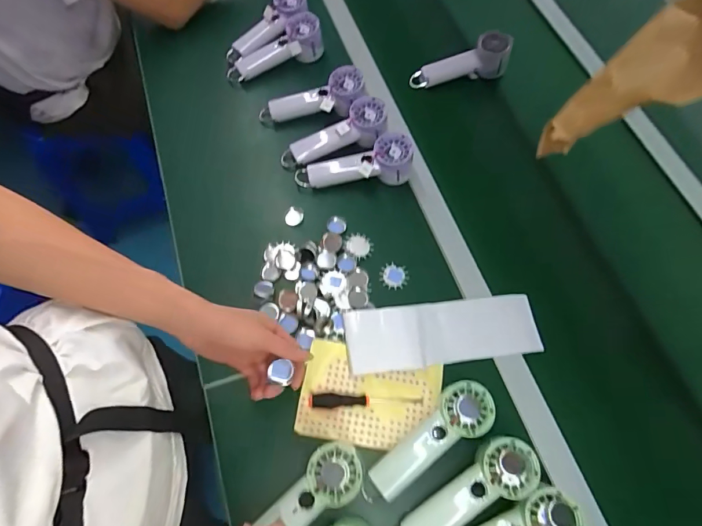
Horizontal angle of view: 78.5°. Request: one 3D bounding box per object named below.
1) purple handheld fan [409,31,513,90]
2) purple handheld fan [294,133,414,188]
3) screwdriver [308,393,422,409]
[{"bbox_3d":[0.206,-0.386,0.829,0.185,0.080,0.064,-13,66,-7],"label":"purple handheld fan"},{"bbox_3d":[0.004,-0.164,0.707,0.192,0.064,0.062,-5,65,-4],"label":"purple handheld fan"},{"bbox_3d":[0.020,0.184,0.570,0.151,0.023,0.018,1,65,-1],"label":"screwdriver"}]

